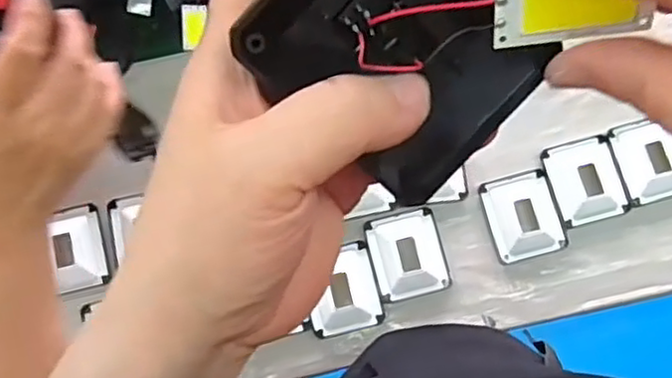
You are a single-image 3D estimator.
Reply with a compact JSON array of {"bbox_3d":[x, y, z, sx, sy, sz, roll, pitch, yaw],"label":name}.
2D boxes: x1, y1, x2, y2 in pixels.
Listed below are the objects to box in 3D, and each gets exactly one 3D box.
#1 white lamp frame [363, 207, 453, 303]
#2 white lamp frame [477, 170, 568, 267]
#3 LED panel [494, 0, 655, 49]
[{"bbox_3d":[0.068,0.061,0.627,0.069,0.012,0.079,-15,77,-1],"label":"white lamp frame"},{"bbox_3d":[0.177,0.025,0.634,0.067,0.012,0.079,-14,77,-1],"label":"white lamp frame"},{"bbox_3d":[0.065,-0.050,0.182,0.042,0.022,0.004,-7,43,5],"label":"LED panel"}]

